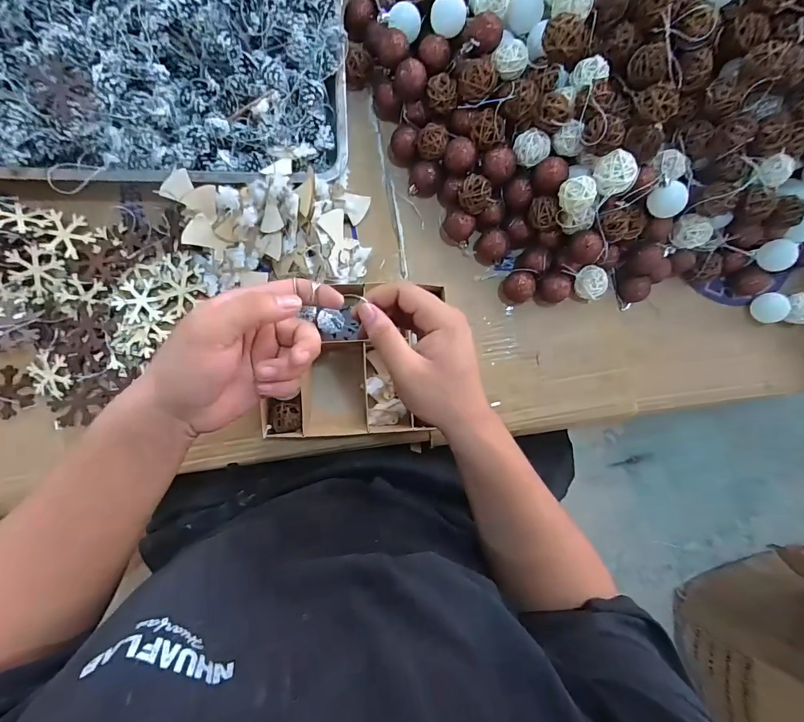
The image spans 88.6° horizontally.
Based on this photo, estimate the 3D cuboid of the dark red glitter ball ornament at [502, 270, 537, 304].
[{"bbox_3d":[0.143,-0.091,0.503,0.034,0.031,0.036,0,86,-6],"label":"dark red glitter ball ornament"}]

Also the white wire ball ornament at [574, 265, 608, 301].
[{"bbox_3d":[0.231,-0.096,0.512,0.031,0.038,0.040,-9,87,-6],"label":"white wire ball ornament"}]

